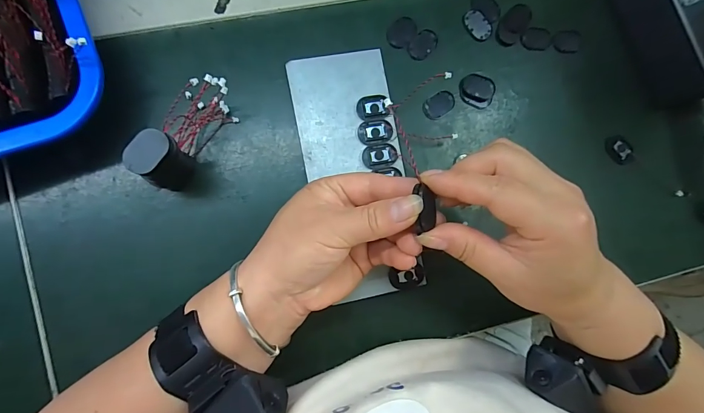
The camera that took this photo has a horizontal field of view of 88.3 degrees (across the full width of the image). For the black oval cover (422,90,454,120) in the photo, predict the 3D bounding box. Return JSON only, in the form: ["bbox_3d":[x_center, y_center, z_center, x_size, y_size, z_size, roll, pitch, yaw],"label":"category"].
[{"bbox_3d":[0.075,-0.087,0.308,0.029,0.004,0.019,-38,92,-7],"label":"black oval cover"}]

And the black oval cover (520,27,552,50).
[{"bbox_3d":[0.164,-0.150,0.324,0.027,0.004,0.020,0,88,-7],"label":"black oval cover"}]

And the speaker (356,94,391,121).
[{"bbox_3d":[0.017,-0.081,0.296,0.027,0.004,0.021,-9,89,-7],"label":"speaker"}]

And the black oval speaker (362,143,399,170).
[{"bbox_3d":[0.023,-0.041,0.295,0.028,0.004,0.020,-7,88,-7],"label":"black oval speaker"}]

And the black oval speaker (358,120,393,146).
[{"bbox_3d":[0.020,-0.060,0.294,0.028,0.004,0.019,-12,89,-7],"label":"black oval speaker"}]

